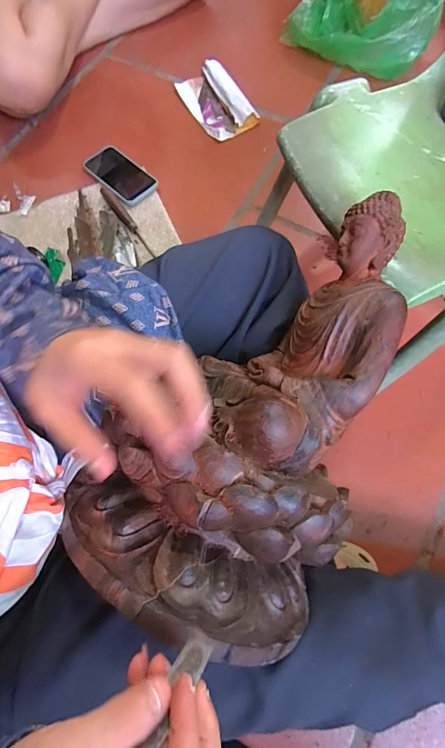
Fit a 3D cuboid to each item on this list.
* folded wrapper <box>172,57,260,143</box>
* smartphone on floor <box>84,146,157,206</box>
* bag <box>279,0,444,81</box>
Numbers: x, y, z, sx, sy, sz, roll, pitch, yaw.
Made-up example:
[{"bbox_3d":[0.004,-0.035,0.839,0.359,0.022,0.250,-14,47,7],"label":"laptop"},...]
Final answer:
[{"bbox_3d":[-0.014,-0.588,0.807,0.107,0.030,0.207,-26,71,-8],"label":"folded wrapper"},{"bbox_3d":[-0.202,-0.395,0.734,0.162,0.019,0.081,42,76,15],"label":"smartphone on floor"},{"bbox_3d":[0.307,-0.791,0.819,0.298,0.135,0.272,20,71,8],"label":"bag"}]

